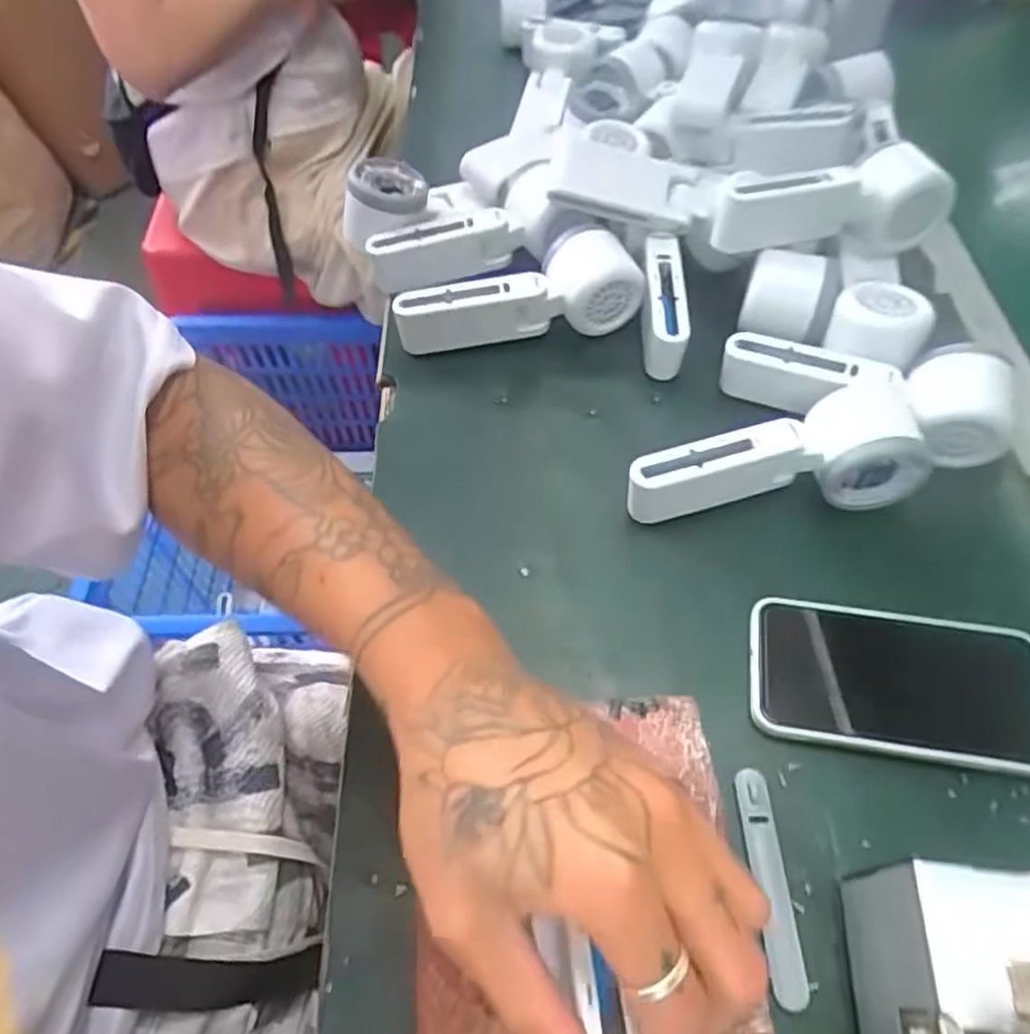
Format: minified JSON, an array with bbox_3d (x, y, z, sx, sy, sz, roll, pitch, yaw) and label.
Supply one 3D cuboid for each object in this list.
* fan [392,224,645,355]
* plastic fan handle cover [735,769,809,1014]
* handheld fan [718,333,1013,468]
[{"bbox_3d":[-0.001,-0.146,0.487,0.156,0.055,0.052,-13,57,-7],"label":"fan"},{"bbox_3d":[0.114,0.163,0.321,0.017,0.009,0.093,-1,57,0],"label":"plastic fan handle cover"},{"bbox_3d":[0.211,-0.077,0.438,0.168,0.044,0.051,15,58,10],"label":"handheld fan"}]

